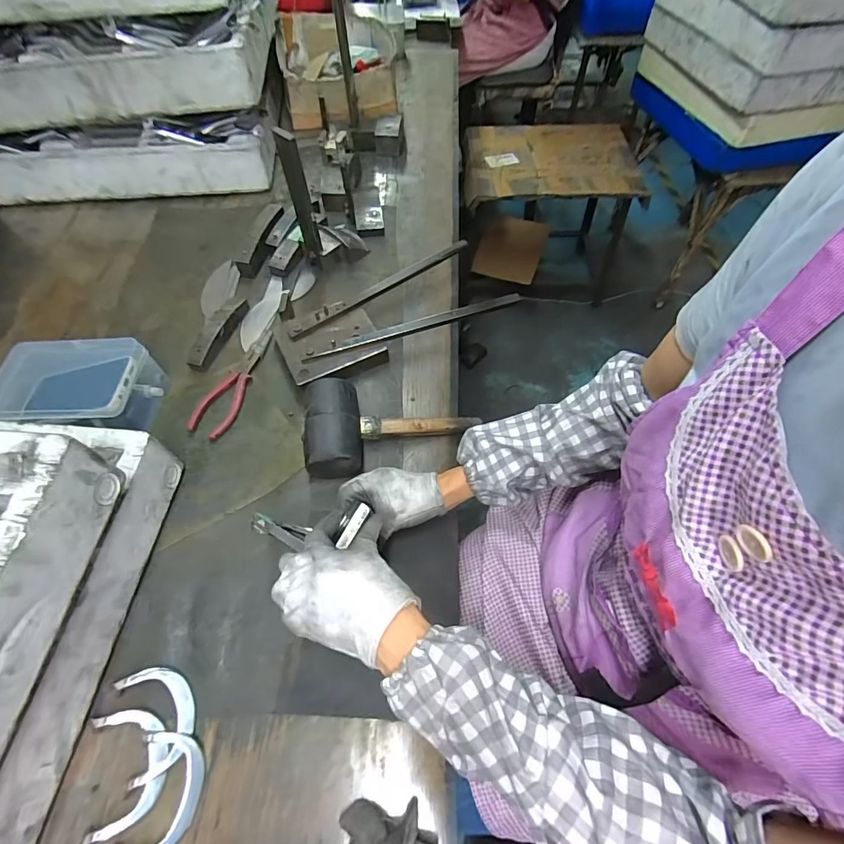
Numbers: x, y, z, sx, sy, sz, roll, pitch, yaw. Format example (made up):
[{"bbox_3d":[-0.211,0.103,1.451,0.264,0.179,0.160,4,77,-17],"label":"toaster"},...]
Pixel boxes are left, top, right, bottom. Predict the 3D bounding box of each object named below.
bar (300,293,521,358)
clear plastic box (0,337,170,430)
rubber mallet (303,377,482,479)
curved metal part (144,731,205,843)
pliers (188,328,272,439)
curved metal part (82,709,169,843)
[{"bbox_3d":[-0.010,-0.143,0.635,0.332,0.011,0.016,-17,60,-9],"label":"bar"},{"bbox_3d":[-0.455,-0.039,0.572,0.185,0.078,0.116,0,59,1],"label":"clear plastic box"},{"bbox_3d":[-0.035,-0.001,0.550,0.223,0.075,0.116,-10,60,-5],"label":"rubber mallet"},{"bbox_3d":[-0.230,0.333,0.385,0.056,0.016,0.090,1,59,1],"label":"curved metal part"},{"bbox_3d":[-0.261,-0.059,0.618,0.048,0.011,0.183,18,61,11],"label":"pliers"},{"bbox_3d":[-0.268,0.317,0.397,0.067,0.018,0.092,-13,60,-7],"label":"curved metal part"}]

